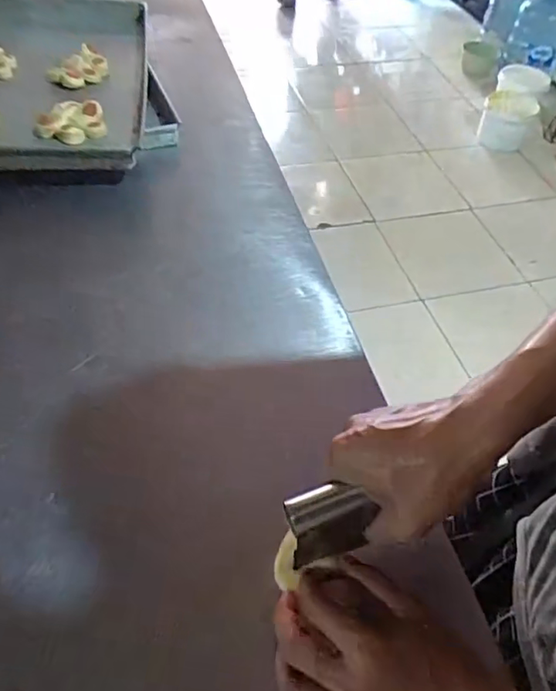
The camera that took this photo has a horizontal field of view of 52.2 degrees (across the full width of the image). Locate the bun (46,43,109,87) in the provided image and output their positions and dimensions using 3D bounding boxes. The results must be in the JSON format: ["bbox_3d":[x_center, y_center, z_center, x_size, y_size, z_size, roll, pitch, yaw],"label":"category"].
[{"bbox_3d":[-0.278,-0.384,0.787,0.080,0.029,0.074,-13,52,-15],"label":"bun"}]

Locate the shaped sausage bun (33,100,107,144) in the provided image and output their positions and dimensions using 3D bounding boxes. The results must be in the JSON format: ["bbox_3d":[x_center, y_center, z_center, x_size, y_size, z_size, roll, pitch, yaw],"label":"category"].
[{"bbox_3d":[-0.250,-0.268,0.683,0.080,0.027,0.057,-9,52,-13],"label":"shaped sausage bun"}]

